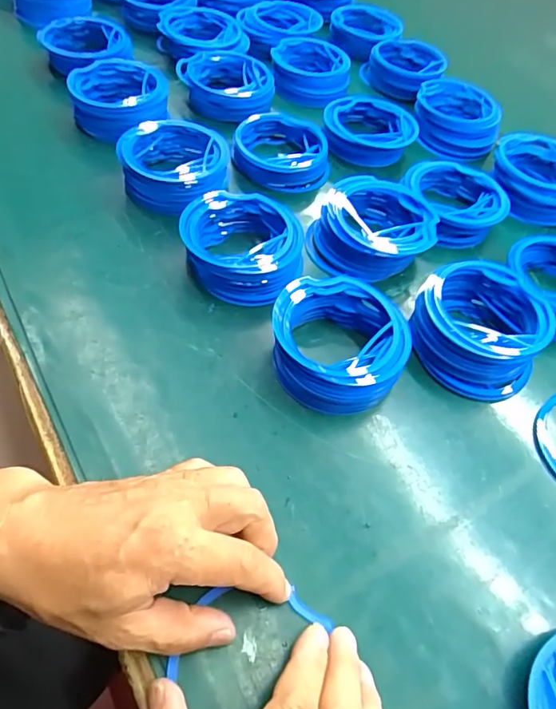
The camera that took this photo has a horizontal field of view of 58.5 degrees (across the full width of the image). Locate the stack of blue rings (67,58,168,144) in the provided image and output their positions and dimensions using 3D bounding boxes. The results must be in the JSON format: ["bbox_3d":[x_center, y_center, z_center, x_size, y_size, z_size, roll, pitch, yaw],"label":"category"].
[{"bbox_3d":[-0.168,-0.270,0.532,0.098,0.041,0.096,-7,56,-12],"label":"stack of blue rings"}]

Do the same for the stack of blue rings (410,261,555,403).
[{"bbox_3d":[0.159,-0.023,0.396,0.103,0.044,0.106,31,57,14],"label":"stack of blue rings"}]

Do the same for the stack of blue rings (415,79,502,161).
[{"bbox_3d":[0.209,-0.276,0.587,0.096,0.047,0.088,10,56,2],"label":"stack of blue rings"}]

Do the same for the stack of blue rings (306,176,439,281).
[{"bbox_3d":[0.087,-0.115,0.459,0.107,0.043,0.103,19,55,6],"label":"stack of blue rings"}]

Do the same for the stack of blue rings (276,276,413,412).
[{"bbox_3d":[0.045,-0.010,0.376,0.102,0.036,0.105,6,55,-3],"label":"stack of blue rings"}]

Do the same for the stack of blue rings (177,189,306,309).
[{"bbox_3d":[-0.029,-0.094,0.422,0.097,0.034,0.097,5,55,-4],"label":"stack of blue rings"}]

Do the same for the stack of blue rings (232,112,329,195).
[{"bbox_3d":[0.000,-0.211,0.519,0.098,0.037,0.091,-9,57,-13],"label":"stack of blue rings"}]

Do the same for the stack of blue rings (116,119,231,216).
[{"bbox_3d":[-0.099,-0.182,0.476,0.104,0.036,0.101,14,54,2],"label":"stack of blue rings"}]

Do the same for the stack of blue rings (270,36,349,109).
[{"bbox_3d":[0.038,-0.352,0.617,0.100,0.034,0.095,25,56,10],"label":"stack of blue rings"}]

